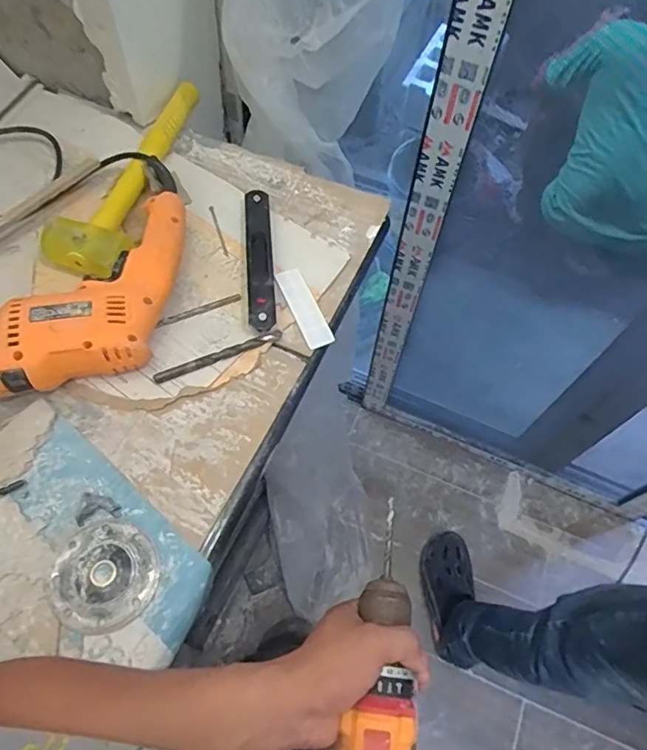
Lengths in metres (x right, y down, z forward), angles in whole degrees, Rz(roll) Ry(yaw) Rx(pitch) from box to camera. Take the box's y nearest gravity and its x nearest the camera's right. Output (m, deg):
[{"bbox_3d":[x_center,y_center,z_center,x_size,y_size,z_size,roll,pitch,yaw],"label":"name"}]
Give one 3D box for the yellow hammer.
[{"bbox_3d":[-0.219,-0.233,0.613,0.089,0.055,0.305,10,62,3],"label":"yellow hammer"}]

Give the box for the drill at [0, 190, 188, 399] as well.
[{"bbox_3d":[-0.222,-0.052,0.509,0.128,0.061,0.321,42,68,18],"label":"drill"}]

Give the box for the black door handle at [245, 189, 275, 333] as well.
[{"bbox_3d":[-0.069,-0.128,0.580,0.027,0.022,0.181,-3,62,-4],"label":"black door handle"}]

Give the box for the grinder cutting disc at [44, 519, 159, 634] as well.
[{"bbox_3d":[-0.176,0.162,0.433,0.082,0.006,0.081,-35,69,-19],"label":"grinder cutting disc"}]

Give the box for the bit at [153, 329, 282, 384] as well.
[{"bbox_3d":[-0.102,-0.020,0.529,0.130,0.007,0.011,-23,65,-14],"label":"bit"}]

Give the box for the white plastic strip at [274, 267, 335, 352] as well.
[{"bbox_3d":[-0.022,-0.073,0.564,0.027,0.005,0.098,-21,65,-13],"label":"white plastic strip"}]

